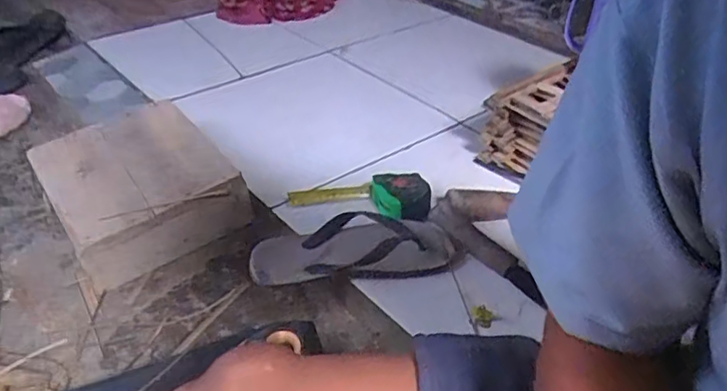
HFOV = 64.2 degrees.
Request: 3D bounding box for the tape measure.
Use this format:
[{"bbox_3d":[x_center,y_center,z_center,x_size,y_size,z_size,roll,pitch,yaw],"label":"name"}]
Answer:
[{"bbox_3d":[-0.003,-0.001,0.834,0.198,0.039,0.069,1,36,-1],"label":"tape measure"}]

